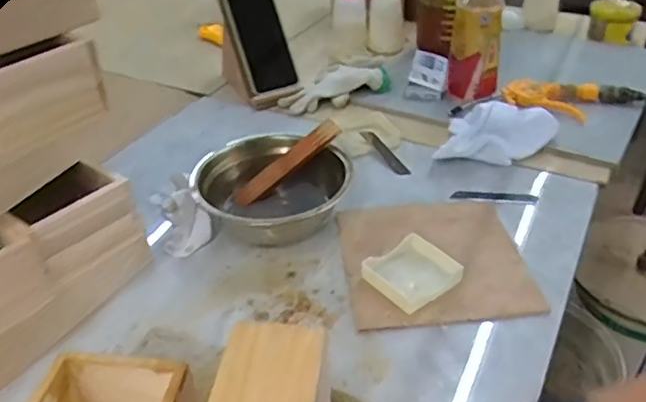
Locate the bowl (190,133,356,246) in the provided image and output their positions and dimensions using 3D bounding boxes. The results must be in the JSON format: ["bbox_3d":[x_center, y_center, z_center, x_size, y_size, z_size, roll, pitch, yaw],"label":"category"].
[{"bbox_3d":[-0.055,-0.013,0.673,0.167,0.079,0.163,-3,34,2],"label":"bowl"}]

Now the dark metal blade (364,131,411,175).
[{"bbox_3d":[0.083,-0.064,0.791,0.020,0.007,0.100,-20,49,-21],"label":"dark metal blade"}]

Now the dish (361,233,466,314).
[{"bbox_3d":[0.090,0.070,0.590,0.078,0.024,0.072,-27,40,-29],"label":"dish"}]

